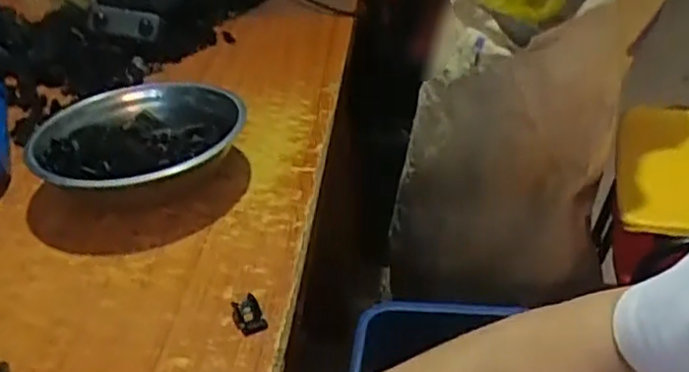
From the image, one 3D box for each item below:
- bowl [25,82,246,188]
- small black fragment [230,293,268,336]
[{"bbox_3d":[-0.194,-0.039,0.667,0.189,0.063,0.189,-3,33,2],"label":"bowl"},{"bbox_3d":[-0.071,0.094,0.503,0.021,0.004,0.037,-16,35,-17],"label":"small black fragment"}]

